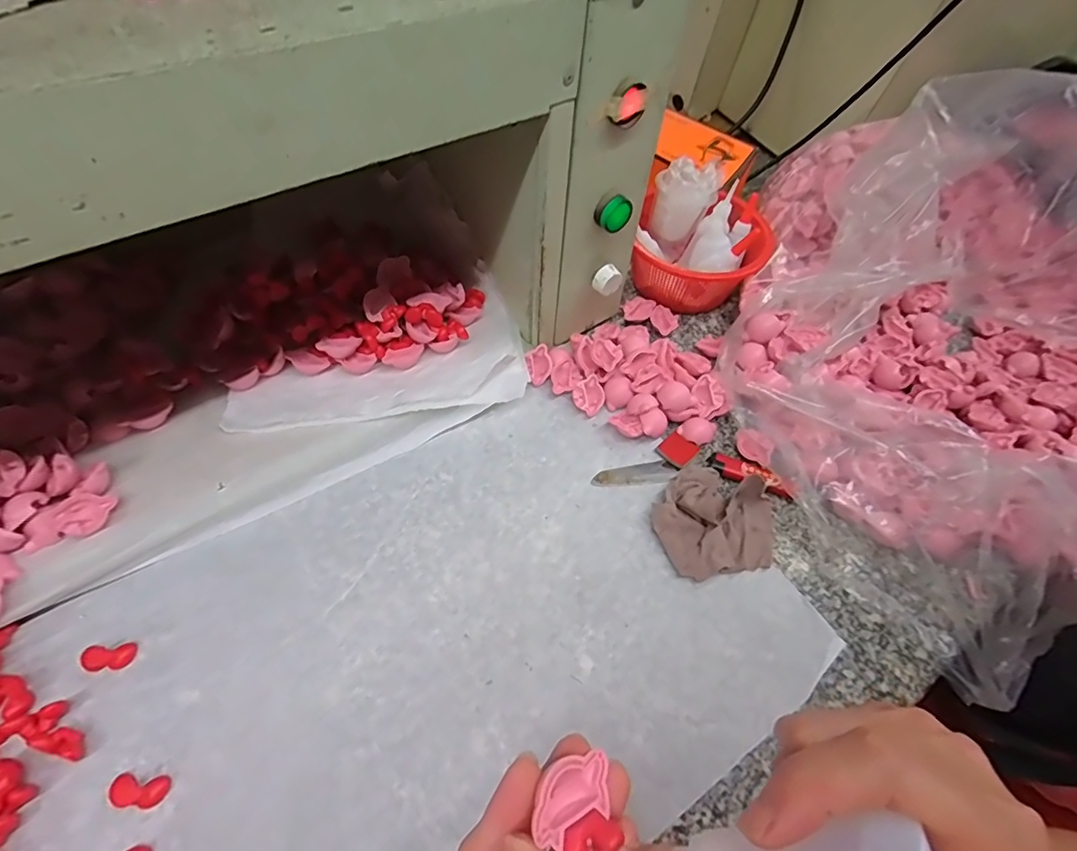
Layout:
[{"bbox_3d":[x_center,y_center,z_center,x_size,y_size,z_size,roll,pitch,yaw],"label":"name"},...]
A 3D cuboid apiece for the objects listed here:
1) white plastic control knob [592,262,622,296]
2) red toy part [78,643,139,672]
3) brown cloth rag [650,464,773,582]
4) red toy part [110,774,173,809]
[{"bbox_3d":[0.061,-0.129,0.468,0.024,0.020,0.016,-25,59,-17],"label":"white plastic control knob"},{"bbox_3d":[-0.283,0.152,0.349,0.031,0.005,0.016,-3,57,-6],"label":"red toy part"},{"bbox_3d":[0.142,0.070,0.421,0.099,0.022,0.090,-11,58,-11],"label":"brown cloth rag"},{"bbox_3d":[-0.235,0.214,0.311,0.032,0.007,0.016,3,56,-3],"label":"red toy part"}]

